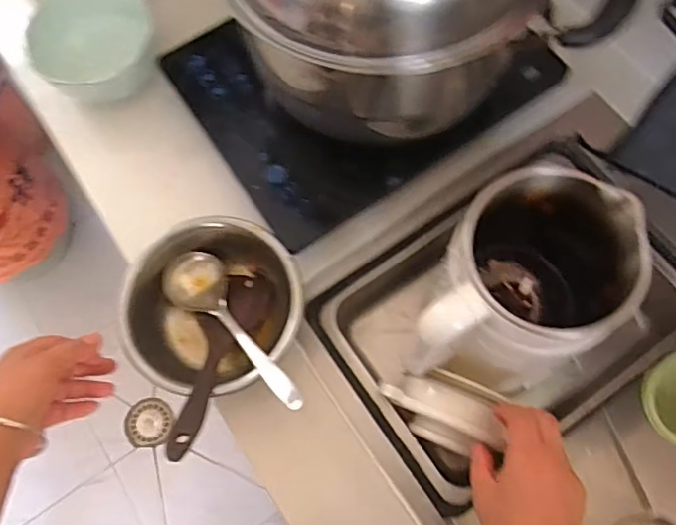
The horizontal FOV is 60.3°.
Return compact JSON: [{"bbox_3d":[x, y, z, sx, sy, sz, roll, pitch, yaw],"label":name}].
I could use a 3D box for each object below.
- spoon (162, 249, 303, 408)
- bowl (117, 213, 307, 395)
[{"bbox_3d":[-0.101,0.058,0.551,0.059,0.041,0.177,-39,58,-11],"label":"spoon"},{"bbox_3d":[-0.114,0.046,0.560,0.161,0.084,0.149,-1,71,2],"label":"bowl"}]

